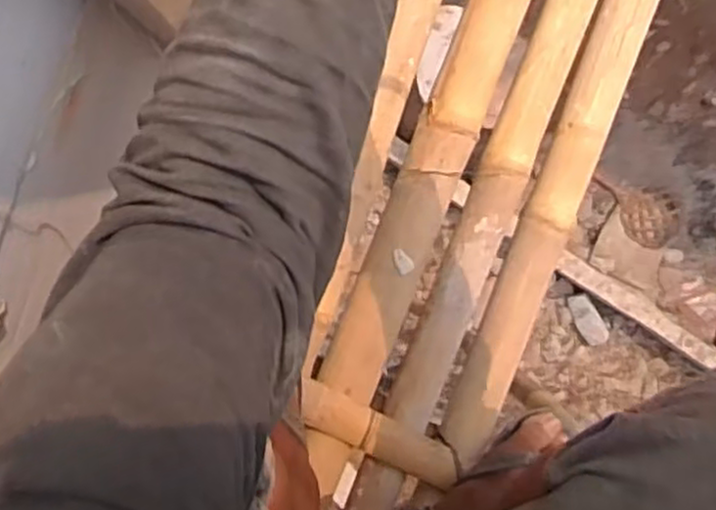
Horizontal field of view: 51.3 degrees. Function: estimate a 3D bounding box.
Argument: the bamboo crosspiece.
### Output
[{"bbox_3d":[0.020,0.183,0.747,0.177,0.024,0.044,28,94,-5],"label":"bamboo crosspiece"}]

